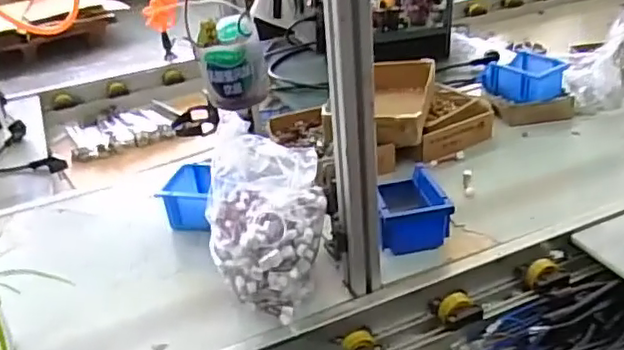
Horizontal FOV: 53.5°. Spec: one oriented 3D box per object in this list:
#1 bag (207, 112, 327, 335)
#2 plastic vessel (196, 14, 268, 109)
[{"bbox_3d":[-0.065,0.065,0.807,0.154,0.206,0.141,7,32,20],"label":"bag"},{"bbox_3d":[-0.076,-0.108,0.592,0.061,0.077,0.062,-10,30,-7],"label":"plastic vessel"}]

